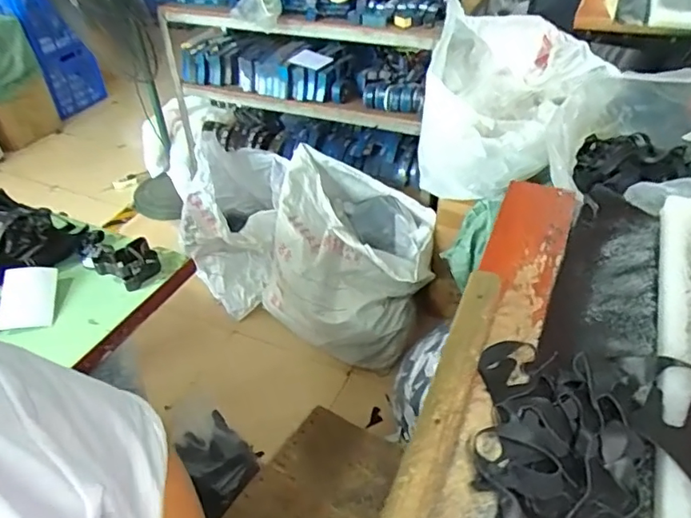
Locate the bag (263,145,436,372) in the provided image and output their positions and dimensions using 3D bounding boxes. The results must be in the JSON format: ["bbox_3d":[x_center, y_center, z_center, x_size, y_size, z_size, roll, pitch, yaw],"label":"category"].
[{"bbox_3d":[0.013,0.007,1.988,0.549,0.580,0.476,18,46,20],"label":"bag"}]

